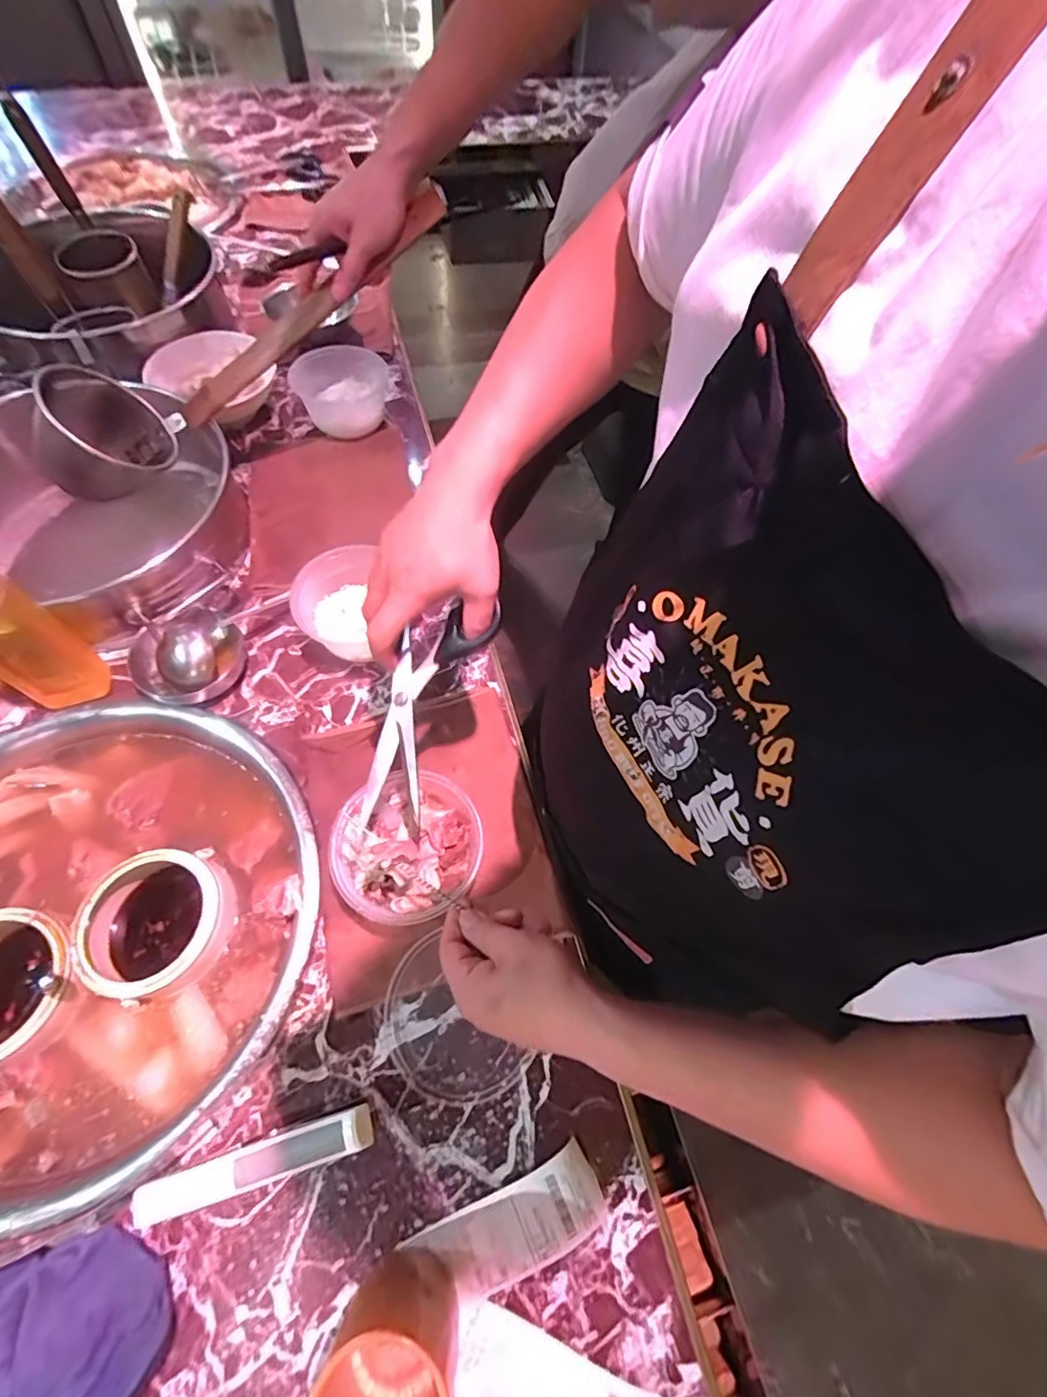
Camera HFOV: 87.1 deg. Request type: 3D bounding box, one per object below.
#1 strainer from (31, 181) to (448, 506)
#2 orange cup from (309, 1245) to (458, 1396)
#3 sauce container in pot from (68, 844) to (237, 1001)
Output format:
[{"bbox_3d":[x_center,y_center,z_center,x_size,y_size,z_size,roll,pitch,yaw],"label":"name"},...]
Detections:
[{"bbox_3d":[-0.330,-0.408,0.623,0.535,0.124,0.108,-29,65,7],"label":"strainer"},{"bbox_3d":[-0.086,0.426,0.350,0.082,0.120,0.077,1,62,-2],"label":"orange cup"},{"bbox_3d":[-0.346,0.211,0.523,0.132,0.079,0.125,1,62,-2],"label":"sauce container in pot"}]

